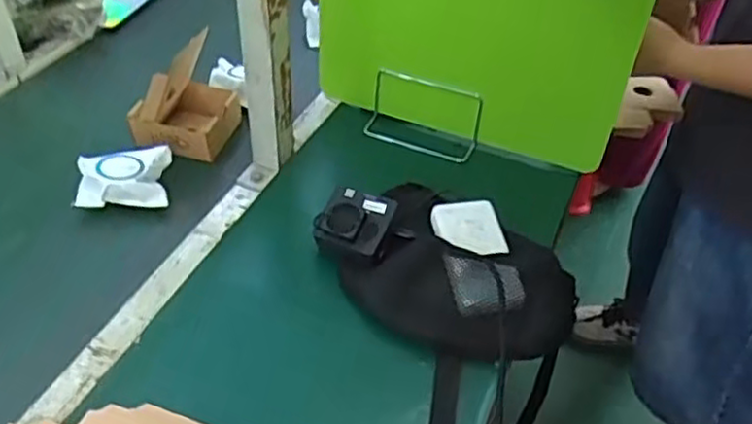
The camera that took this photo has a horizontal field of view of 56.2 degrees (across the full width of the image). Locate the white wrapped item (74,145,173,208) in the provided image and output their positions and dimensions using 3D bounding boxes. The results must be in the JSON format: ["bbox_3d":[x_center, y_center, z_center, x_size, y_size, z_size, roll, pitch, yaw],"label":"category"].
[{"bbox_3d":[-0.315,-0.045,0.888,0.111,0.048,0.085,-2,43,-5],"label":"white wrapped item"}]

